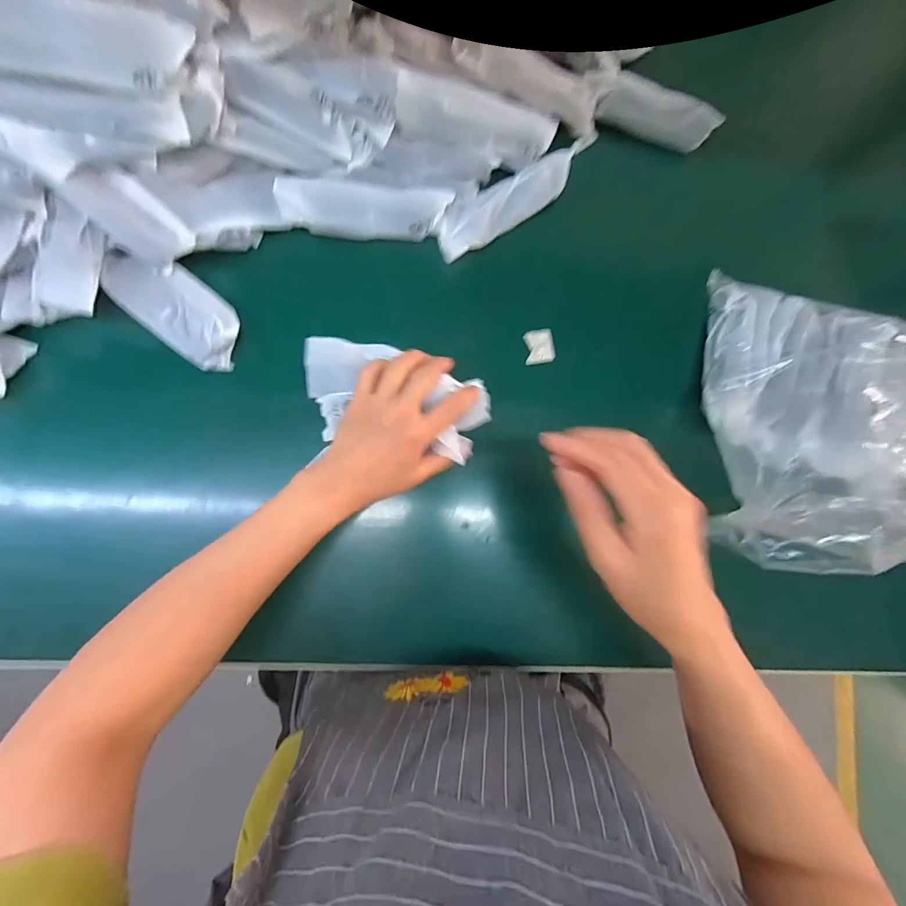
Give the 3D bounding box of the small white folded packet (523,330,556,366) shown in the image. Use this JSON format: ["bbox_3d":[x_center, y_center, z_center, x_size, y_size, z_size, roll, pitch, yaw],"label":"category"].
[{"bbox_3d":[0.085,-0.105,0.404,0.029,0.007,0.032,-10,87,-5],"label":"small white folded packet"}]

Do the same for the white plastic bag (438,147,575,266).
[{"bbox_3d":[0.047,-0.236,0.387,0.143,0.020,0.045,-33,89,-5],"label":"white plastic bag"}]

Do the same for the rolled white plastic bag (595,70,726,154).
[{"bbox_3d":[0.200,-0.333,0.401,0.109,0.033,0.030,18,85,-3],"label":"rolled white plastic bag"}]

